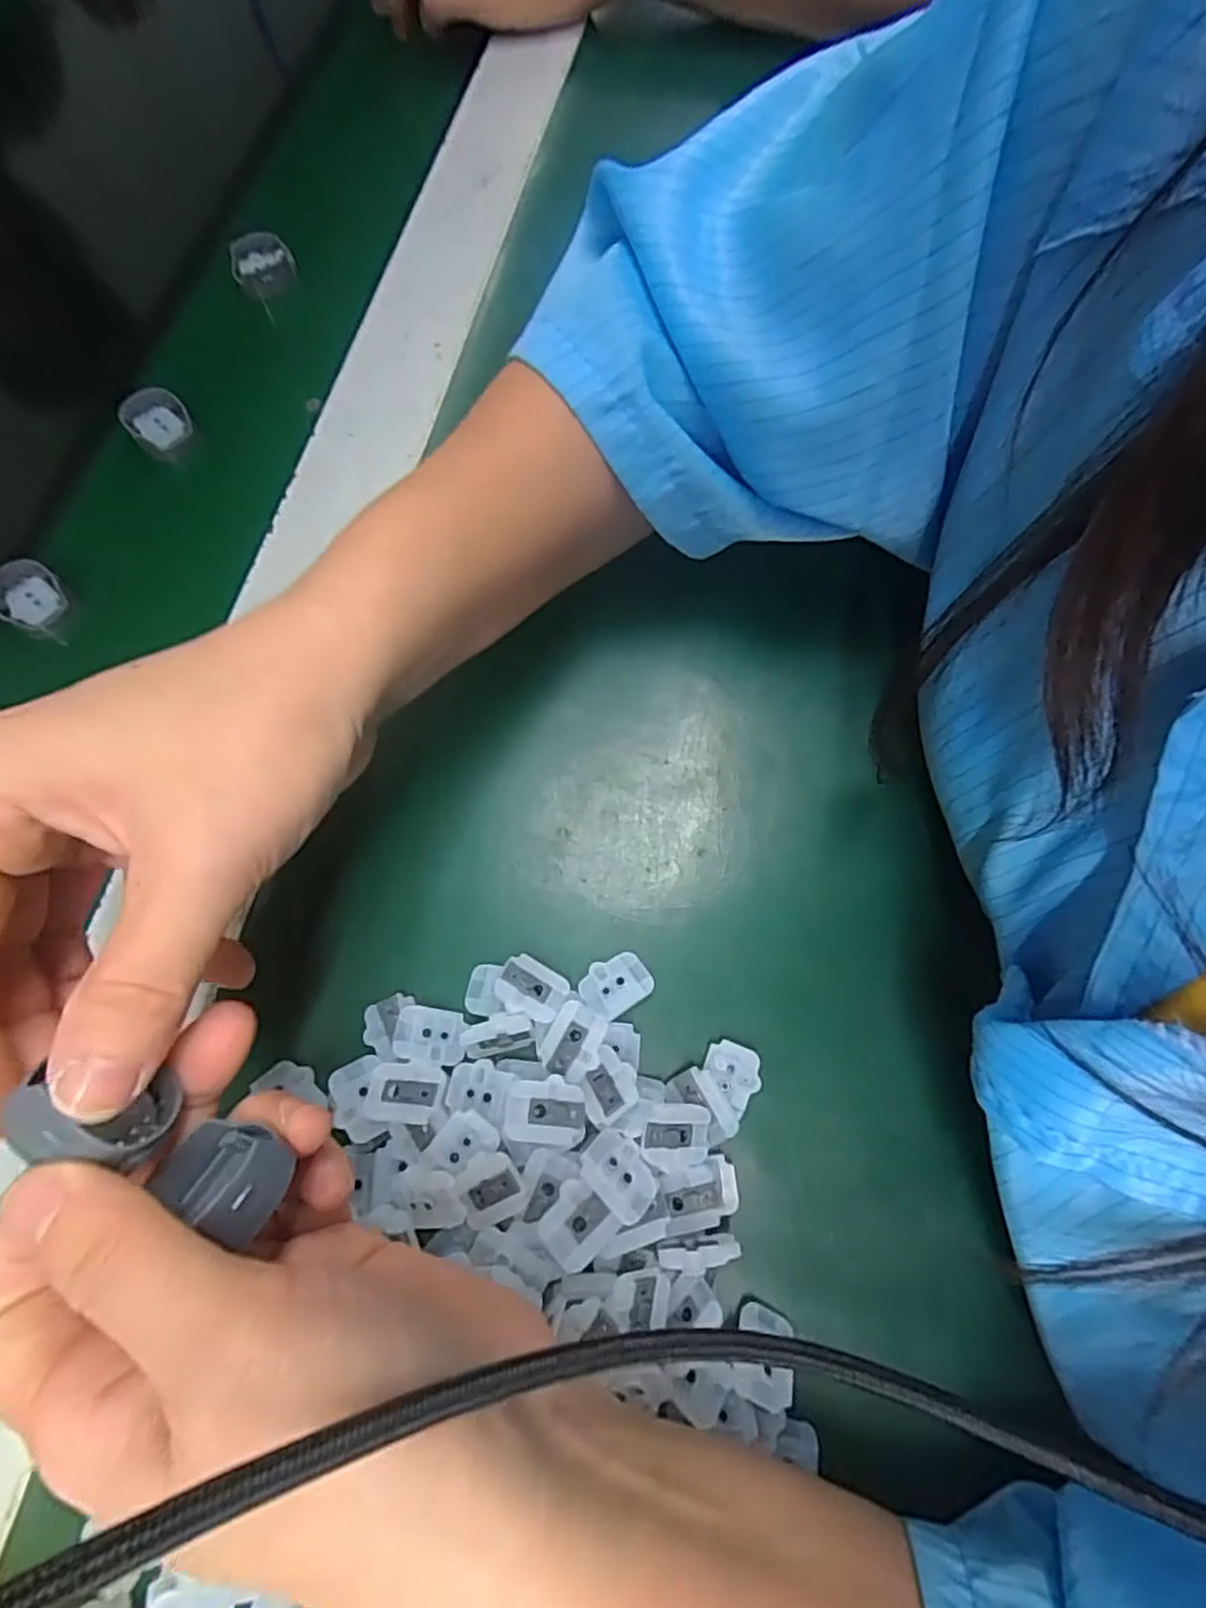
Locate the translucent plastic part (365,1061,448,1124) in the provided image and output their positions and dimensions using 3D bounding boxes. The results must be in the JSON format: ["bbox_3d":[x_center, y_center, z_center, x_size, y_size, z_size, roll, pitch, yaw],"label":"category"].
[{"bbox_3d":[-0.057,0.083,0.201,0.022,0.009,0.016,-3,71,-1],"label":"translucent plastic part"}]

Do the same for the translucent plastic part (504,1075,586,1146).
[{"bbox_3d":[-0.016,0.084,0.193,0.022,0.004,0.017,6,71,2],"label":"translucent plastic part"}]

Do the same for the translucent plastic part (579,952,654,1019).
[{"bbox_3d":[0.004,0.056,0.221,0.021,0.004,0.017,-33,74,-11],"label":"translucent plastic part"}]

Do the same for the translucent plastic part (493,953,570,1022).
[{"bbox_3d":[-0.022,0.057,0.215,0.021,0.008,0.016,31,73,10],"label":"translucent plastic part"}]

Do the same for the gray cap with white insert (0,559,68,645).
[{"bbox_3d":[-0.225,-0.082,0.276,0.034,0.005,0.025,21,81,-6],"label":"gray cap with white insert"}]

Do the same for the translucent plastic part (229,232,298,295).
[{"bbox_3d":[-0.165,-0.263,0.340,0.029,0.017,0.018,-17,71,-8],"label":"translucent plastic part"}]

